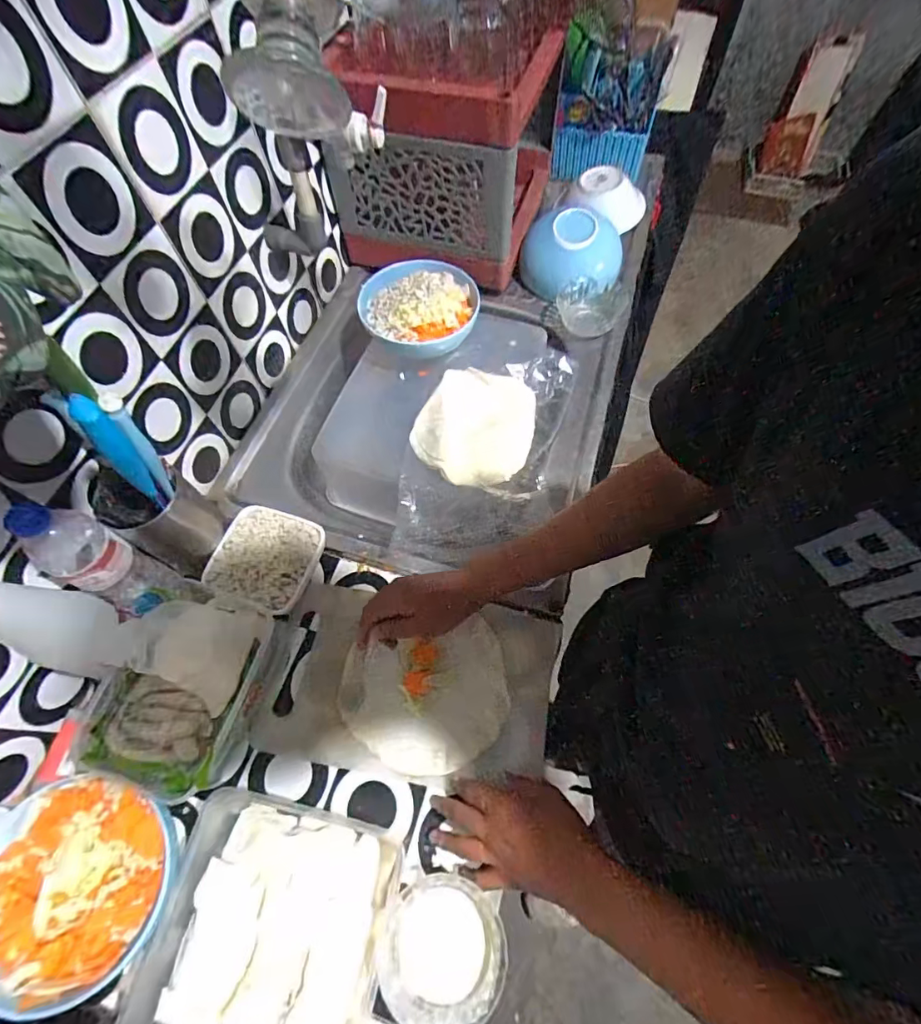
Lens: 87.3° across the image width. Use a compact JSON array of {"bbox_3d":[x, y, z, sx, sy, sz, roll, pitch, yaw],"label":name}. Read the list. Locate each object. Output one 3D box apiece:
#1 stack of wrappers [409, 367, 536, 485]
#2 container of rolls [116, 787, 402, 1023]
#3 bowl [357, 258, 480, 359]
[{"bbox_3d":[0.019,-0.123,0.680,0.160,0.044,0.194,10,64,8],"label":"stack of wrappers"},{"bbox_3d":[-0.176,0.387,0.437,0.204,0.056,0.203,7,64,6],"label":"container of rolls"},{"bbox_3d":[-0.061,-0.315,0.723,0.177,0.067,0.168,-13,63,-4],"label":"bowl"}]

